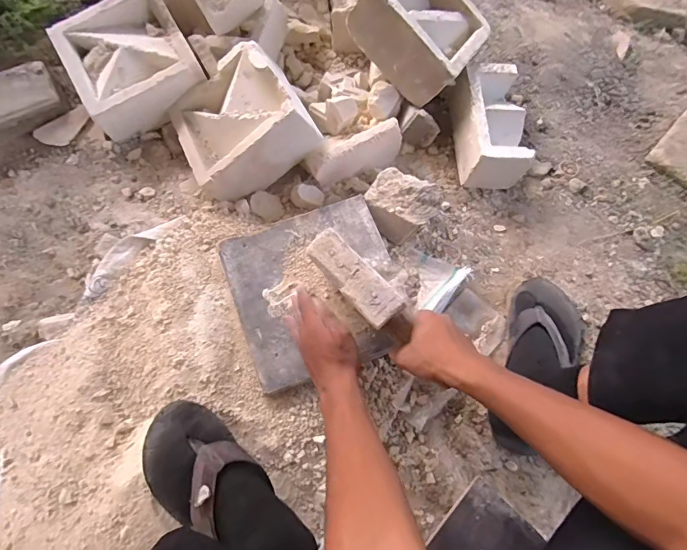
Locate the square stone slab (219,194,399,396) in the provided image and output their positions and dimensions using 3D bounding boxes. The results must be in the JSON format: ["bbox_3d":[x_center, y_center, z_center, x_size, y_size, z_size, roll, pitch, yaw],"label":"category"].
[{"bbox_3d":[-0.038,0.018,0.654,0.237,0.018,0.245,-20,70,-8],"label":"square stone slab"}]

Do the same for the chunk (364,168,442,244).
[{"bbox_3d":[0.096,-0.113,0.721,0.117,0.095,0.077,26,69,6],"label":"chunk"}]

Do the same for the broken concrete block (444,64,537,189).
[{"bbox_3d":[0.268,-0.274,0.796,0.109,0.093,0.201,-1,69,-4],"label":"broken concrete block"}]

